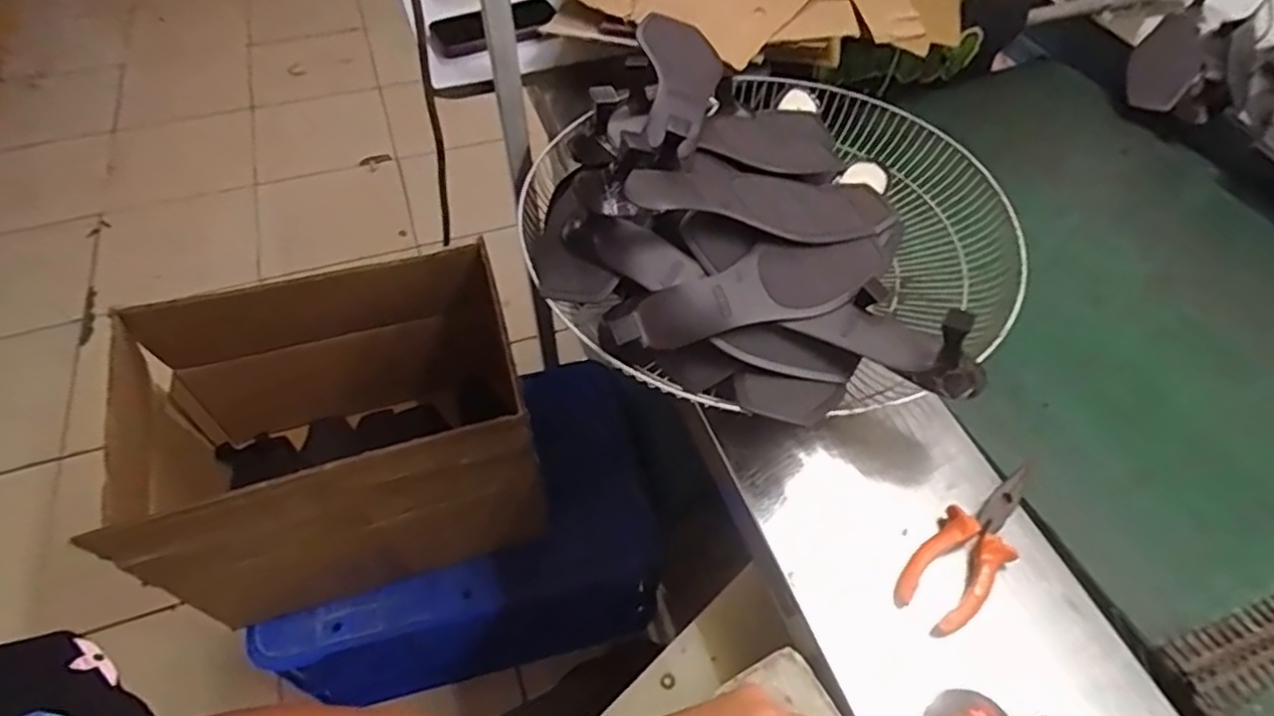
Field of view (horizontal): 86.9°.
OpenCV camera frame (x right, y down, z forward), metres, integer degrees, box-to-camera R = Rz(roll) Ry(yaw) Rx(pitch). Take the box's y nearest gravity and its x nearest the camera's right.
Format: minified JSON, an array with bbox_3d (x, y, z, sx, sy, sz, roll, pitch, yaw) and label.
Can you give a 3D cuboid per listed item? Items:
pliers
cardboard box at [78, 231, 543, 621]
[{"bbox_3d":[0.241,0.131,0.481,0.050,0.020,0.142,39,61,24],"label":"pliers"},{"bbox_3d":[-0.422,0.108,0.908,0.522,0.332,0.328,-15,55,-13],"label":"cardboard box"}]

